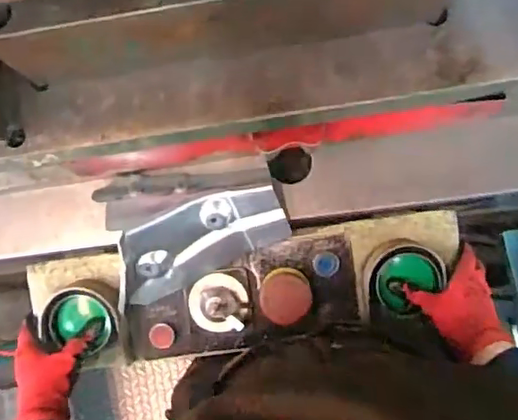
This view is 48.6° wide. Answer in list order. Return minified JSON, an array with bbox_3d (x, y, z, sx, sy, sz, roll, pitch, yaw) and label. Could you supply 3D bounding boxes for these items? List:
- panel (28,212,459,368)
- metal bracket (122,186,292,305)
[{"bbox_3d":[-0.016,0.095,0.660,0.483,0.085,0.131,-9,81,3],"label":"panel"},{"bbox_3d":[-0.067,0.033,0.630,0.193,0.032,0.090,-27,114,2],"label":"metal bracket"}]

